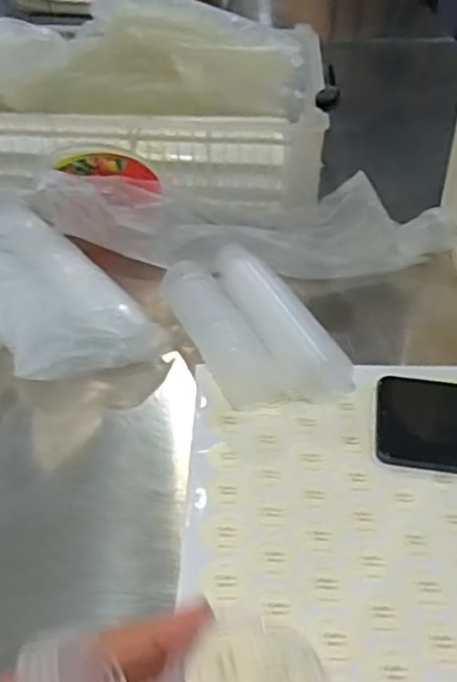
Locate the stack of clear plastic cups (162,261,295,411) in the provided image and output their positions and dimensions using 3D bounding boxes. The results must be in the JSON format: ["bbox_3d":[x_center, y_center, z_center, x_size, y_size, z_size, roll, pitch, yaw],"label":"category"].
[{"bbox_3d":[-0.011,-0.007,0.510,0.046,0.037,0.147,-16,38,-23],"label":"stack of clear plastic cups"}]

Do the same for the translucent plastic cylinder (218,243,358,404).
[{"bbox_3d":[0.032,-0.021,0.527,0.049,0.034,0.167,-15,42,-17],"label":"translucent plastic cylinder"}]

